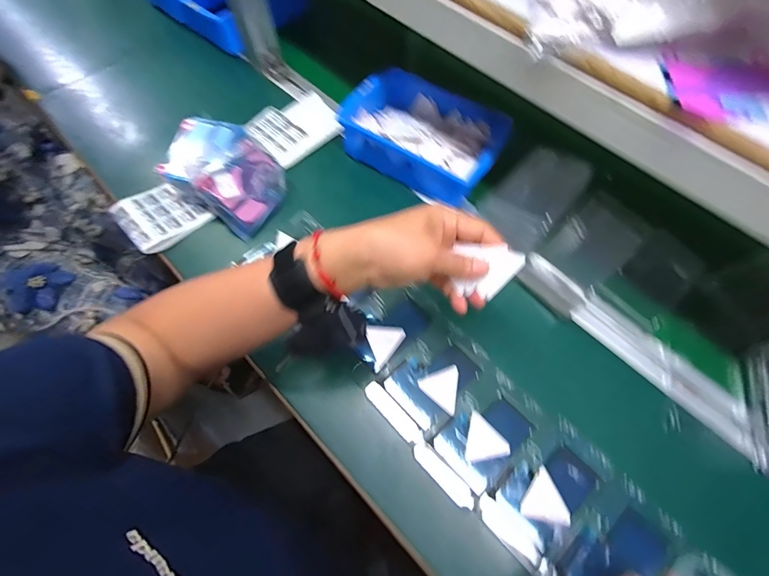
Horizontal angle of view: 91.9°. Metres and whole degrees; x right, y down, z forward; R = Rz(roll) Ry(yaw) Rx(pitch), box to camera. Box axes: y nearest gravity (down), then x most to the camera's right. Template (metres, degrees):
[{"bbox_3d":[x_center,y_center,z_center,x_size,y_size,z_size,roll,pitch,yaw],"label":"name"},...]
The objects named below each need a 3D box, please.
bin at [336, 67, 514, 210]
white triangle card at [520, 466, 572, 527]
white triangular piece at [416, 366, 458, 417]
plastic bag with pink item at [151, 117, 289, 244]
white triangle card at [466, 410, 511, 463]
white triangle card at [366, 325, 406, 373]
[{"bbox_3d":[0.052,-0.204,0.508,0.204,0.068,0.141,36,69,15],"label":"bin"},{"bbox_3d":[0.158,0.204,0.354,0.042,0.004,0.046,33,69,14],"label":"white triangle card"},{"bbox_3d":[0.066,0.104,0.398,0.046,0.007,0.042,40,71,17],"label":"white triangular piece"},{"bbox_3d":[-0.209,-0.156,0.483,0.148,0.059,0.112,32,69,14],"label":"plastic bag with pink item"},{"bbox_3d":[0.106,0.155,0.375,0.041,0.004,0.045,15,65,7],"label":"white triangle card"},{"bbox_3d":[0.004,0.063,0.414,0.041,0.007,0.049,-12,65,-6],"label":"white triangle card"}]

